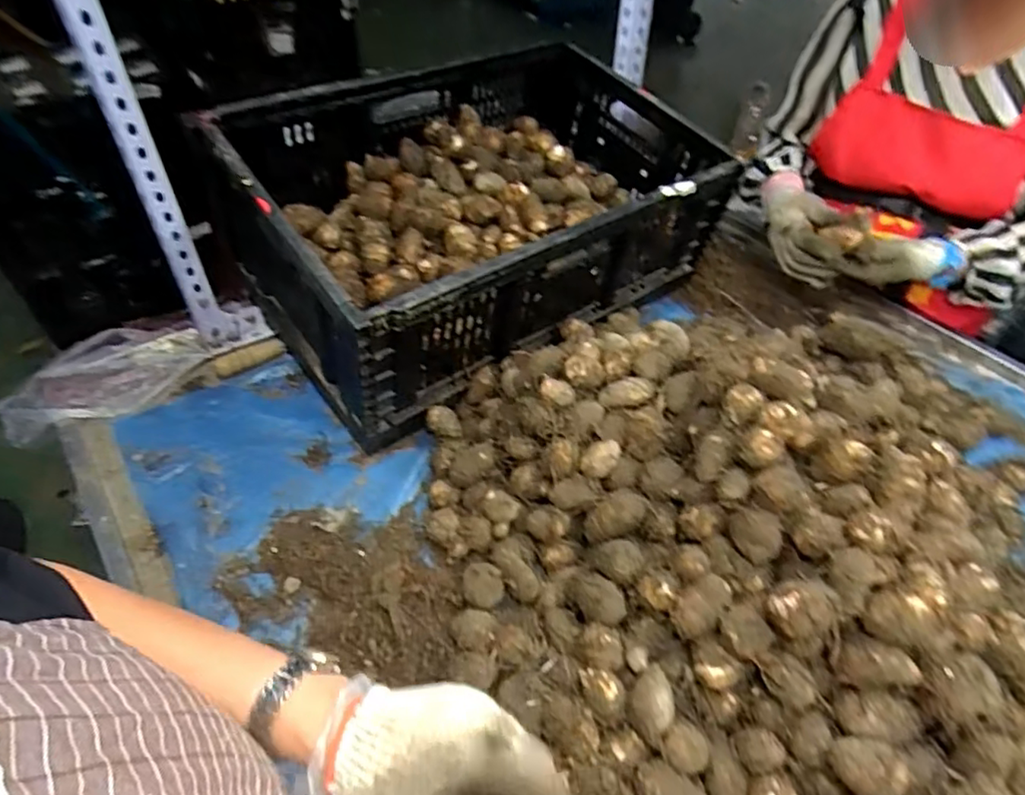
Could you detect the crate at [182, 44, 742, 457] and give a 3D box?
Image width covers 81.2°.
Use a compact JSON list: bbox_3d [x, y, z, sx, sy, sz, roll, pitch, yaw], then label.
[{"bbox_3d":[-0.043,-0.275,0.876,0.643,0.254,0.464,-29,55,-26],"label":"crate"}]

